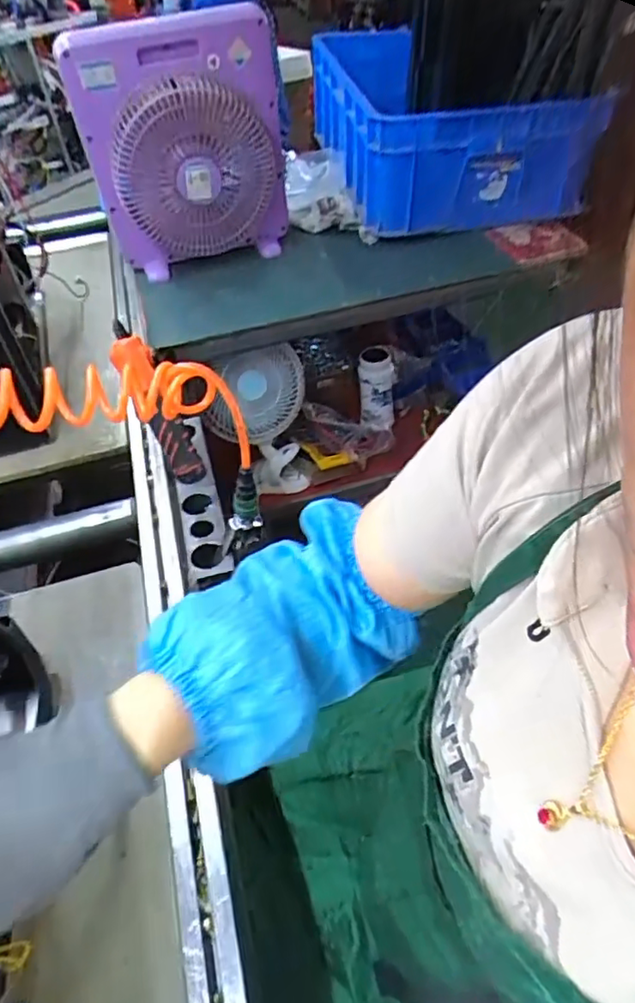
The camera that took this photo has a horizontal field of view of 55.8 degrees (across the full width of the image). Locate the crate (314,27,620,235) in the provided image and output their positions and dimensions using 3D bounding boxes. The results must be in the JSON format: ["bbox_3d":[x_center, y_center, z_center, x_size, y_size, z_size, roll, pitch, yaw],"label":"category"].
[{"bbox_3d":[0.230,-0.802,1.247,0.412,0.216,0.658,-13,46,-5],"label":"crate"}]

